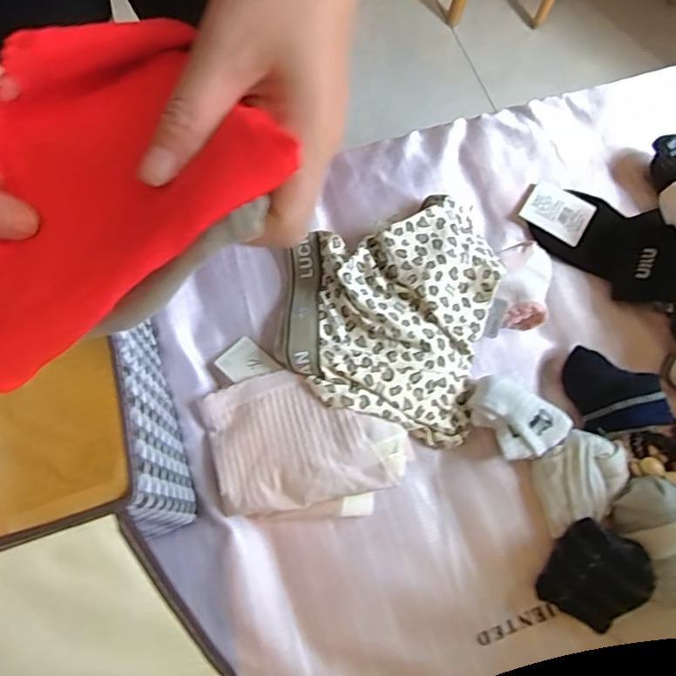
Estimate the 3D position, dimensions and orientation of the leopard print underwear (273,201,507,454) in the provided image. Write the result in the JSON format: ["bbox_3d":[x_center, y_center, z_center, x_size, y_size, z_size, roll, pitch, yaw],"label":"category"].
[{"bbox_3d":[0.041,-0.032,0.454,0.179,0.033,0.204,13,72,4],"label":"leopard print underwear"}]

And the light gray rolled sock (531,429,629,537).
[{"bbox_3d":[0.198,0.113,0.422,0.073,0.031,0.066,-19,73,-6],"label":"light gray rolled sock"}]

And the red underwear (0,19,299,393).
[{"bbox_3d":[-0.109,-0.061,0.209,0.155,0.065,0.127,-33,75,-10],"label":"red underwear"}]

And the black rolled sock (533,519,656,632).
[{"bbox_3d":[0.195,0.177,0.389,0.065,0.046,0.070,26,74,9],"label":"black rolled sock"}]

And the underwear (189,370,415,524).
[{"bbox_3d":[-0.028,0.087,0.425,0.163,0.023,0.117,-7,72,-2],"label":"underwear"}]

